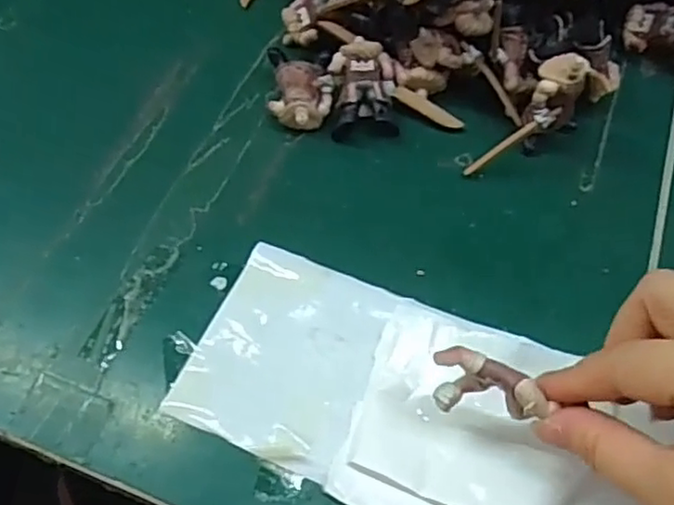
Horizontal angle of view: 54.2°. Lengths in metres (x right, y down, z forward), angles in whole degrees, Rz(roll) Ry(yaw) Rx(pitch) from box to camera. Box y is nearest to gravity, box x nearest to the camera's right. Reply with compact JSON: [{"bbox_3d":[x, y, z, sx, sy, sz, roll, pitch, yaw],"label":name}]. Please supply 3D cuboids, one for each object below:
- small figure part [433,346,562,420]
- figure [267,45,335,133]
[{"bbox_3d":[0.059,0.053,0.257,0.042,0.020,0.018,12,59,10],"label":"small figure part"},{"bbox_3d":[-0.021,-0.095,0.391,0.037,0.021,0.059,-4,57,0],"label":"figure"}]

